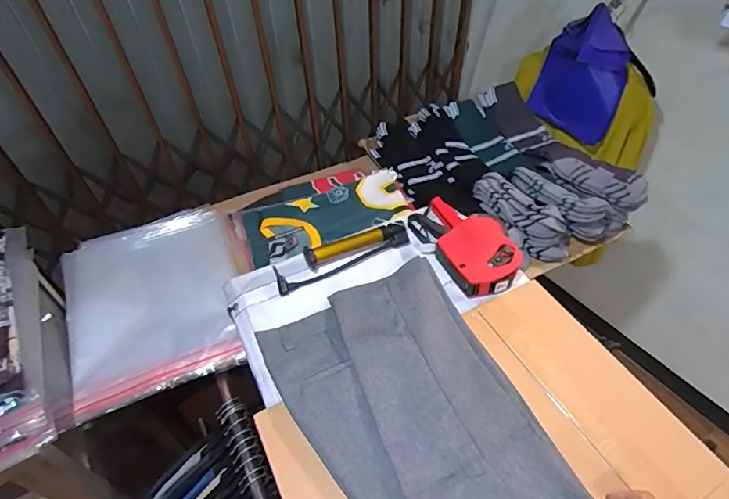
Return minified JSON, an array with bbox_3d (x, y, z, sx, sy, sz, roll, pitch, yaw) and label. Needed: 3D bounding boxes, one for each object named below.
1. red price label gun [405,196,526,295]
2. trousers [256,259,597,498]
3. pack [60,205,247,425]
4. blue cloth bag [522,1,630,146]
[{"bbox_3d":[0.185,-0.018,0.818,0.125,0.038,0.224,-23,51,-17],"label":"red price label gun"},{"bbox_3d":[0.071,0.226,0.600,0.283,0.037,0.470,-23,51,-17],"label":"trousers"},{"bbox_3d":[-0.416,0.081,0.900,0.323,0.038,0.453,-21,50,-15],"label":"pack"},{"bbox_3d":[0.610,-0.487,1.273,0.231,0.347,0.096,19,51,18],"label":"blue cloth bag"}]

